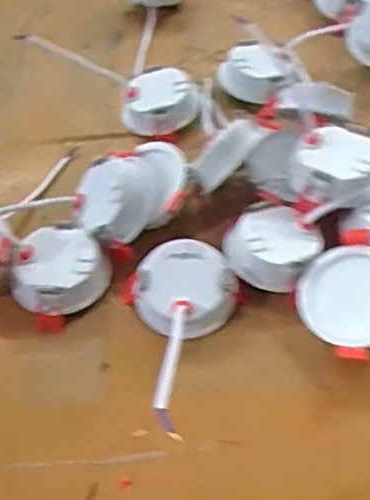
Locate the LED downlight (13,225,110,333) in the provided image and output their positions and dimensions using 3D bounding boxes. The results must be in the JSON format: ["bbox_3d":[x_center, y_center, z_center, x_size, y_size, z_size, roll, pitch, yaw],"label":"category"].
[{"bbox_3d":[-0.094,0.017,0.444,0.068,0.031,0.060,-40,61,-21],"label":"LED downlight"}]

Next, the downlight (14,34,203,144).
[{"bbox_3d":[-0.063,-0.163,0.568,0.068,0.040,0.188,-41,61,-22],"label":"downlight"}]

